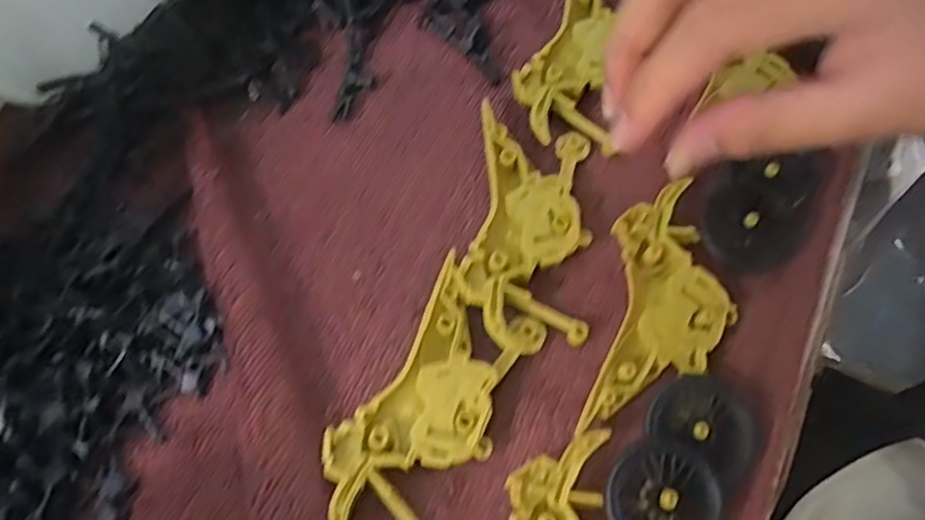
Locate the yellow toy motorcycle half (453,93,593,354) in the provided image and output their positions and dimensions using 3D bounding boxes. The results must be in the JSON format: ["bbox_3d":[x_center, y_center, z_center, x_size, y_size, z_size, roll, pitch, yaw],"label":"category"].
[{"bbox_3d":[0.026,-0.013,0.259,0.047,0.013,0.097,5,66,3],"label":"yellow toy motorcycle half"}]

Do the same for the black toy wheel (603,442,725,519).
[{"bbox_3d":[0.067,0.079,0.213,0.036,0.008,0.035,-1,66,1],"label":"black toy wheel"}]

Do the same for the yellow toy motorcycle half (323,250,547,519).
[{"bbox_3d":[-0.012,0.054,0.228,0.048,0.006,0.101,26,69,12],"label":"yellow toy motorcycle half"}]

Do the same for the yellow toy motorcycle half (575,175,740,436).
[{"bbox_3d":[0.076,0.017,0.241,0.047,0.011,0.095,11,66,6],"label":"yellow toy motorcycle half"}]

